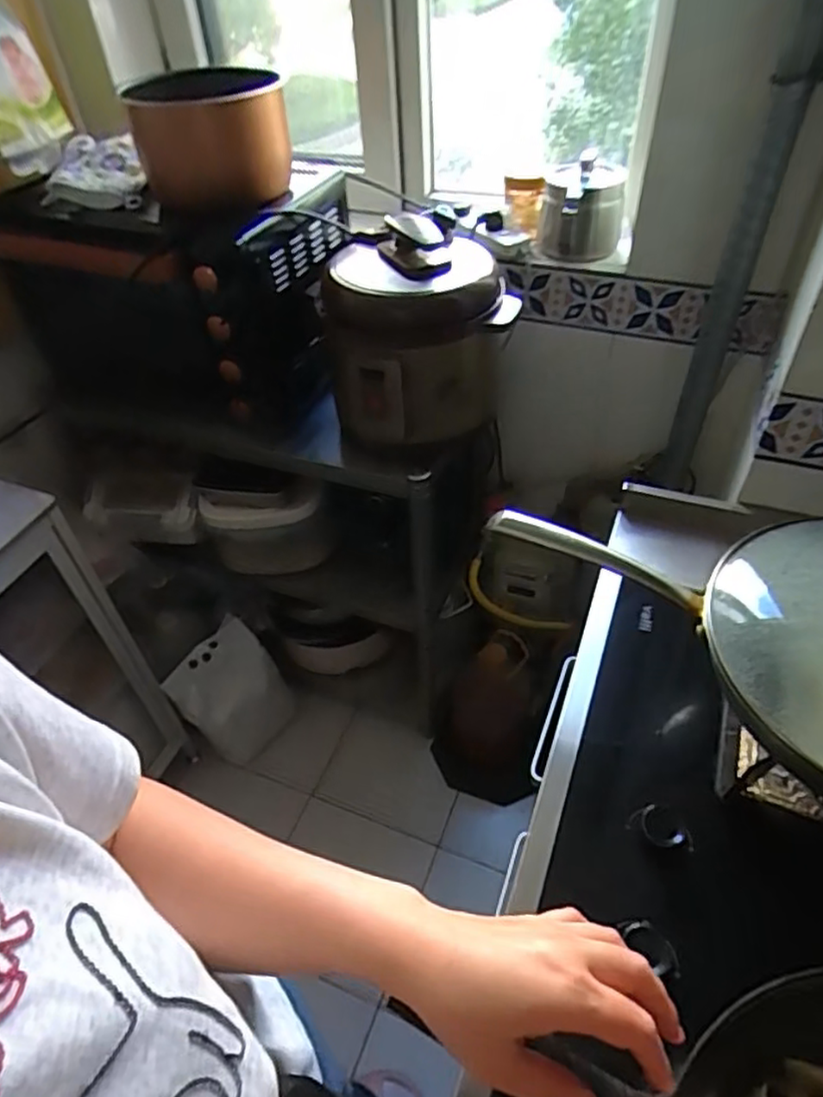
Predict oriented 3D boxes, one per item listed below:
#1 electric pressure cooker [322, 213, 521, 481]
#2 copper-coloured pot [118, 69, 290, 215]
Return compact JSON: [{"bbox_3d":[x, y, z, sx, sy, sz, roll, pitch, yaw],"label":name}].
[{"bbox_3d":[0.006,-0.304,0.985,0.257,0.299,0.231,-7,45,-3],"label":"electric pressure cooker"},{"bbox_3d":[-0.266,-0.531,0.899,0.207,0.135,0.194,-2,45,2],"label":"copper-coloured pot"}]

